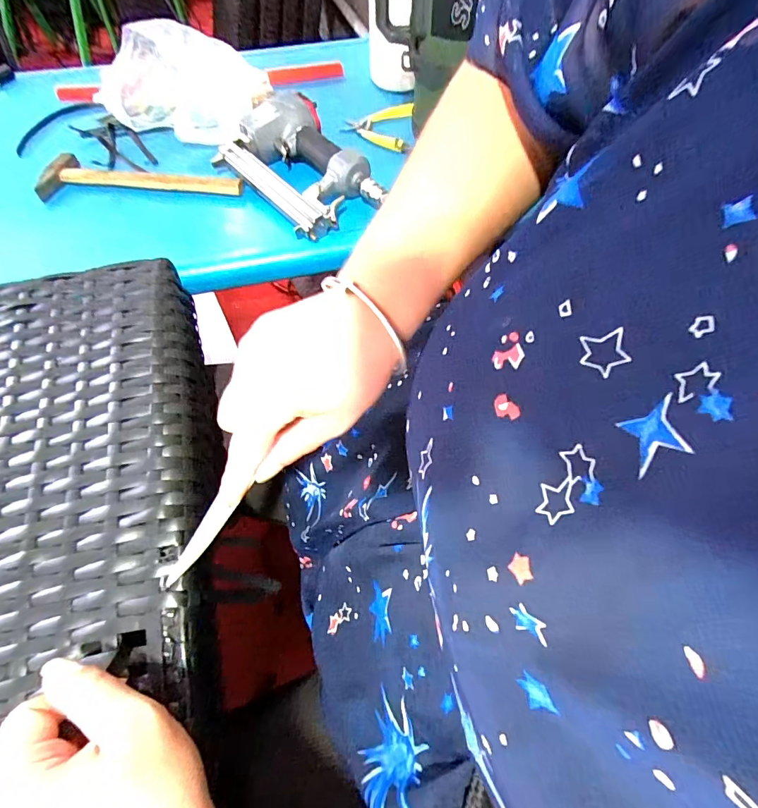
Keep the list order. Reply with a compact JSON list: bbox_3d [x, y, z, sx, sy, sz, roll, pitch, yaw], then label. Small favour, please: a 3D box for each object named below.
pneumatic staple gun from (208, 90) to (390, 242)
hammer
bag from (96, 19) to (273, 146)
[{"bbox_3d":[-0.115,-0.323,0.560,0.151,0.062,0.248,-29,63,-17],"label":"pneumatic staple gun"},{"bbox_3d":[-0.329,-0.319,0.575,0.275,0.025,0.086,-1,59,-1],"label":"hammer"},{"bbox_3d":[-0.300,-0.493,0.620,0.261,0.106,0.198,-13,60,-9],"label":"bag"}]

